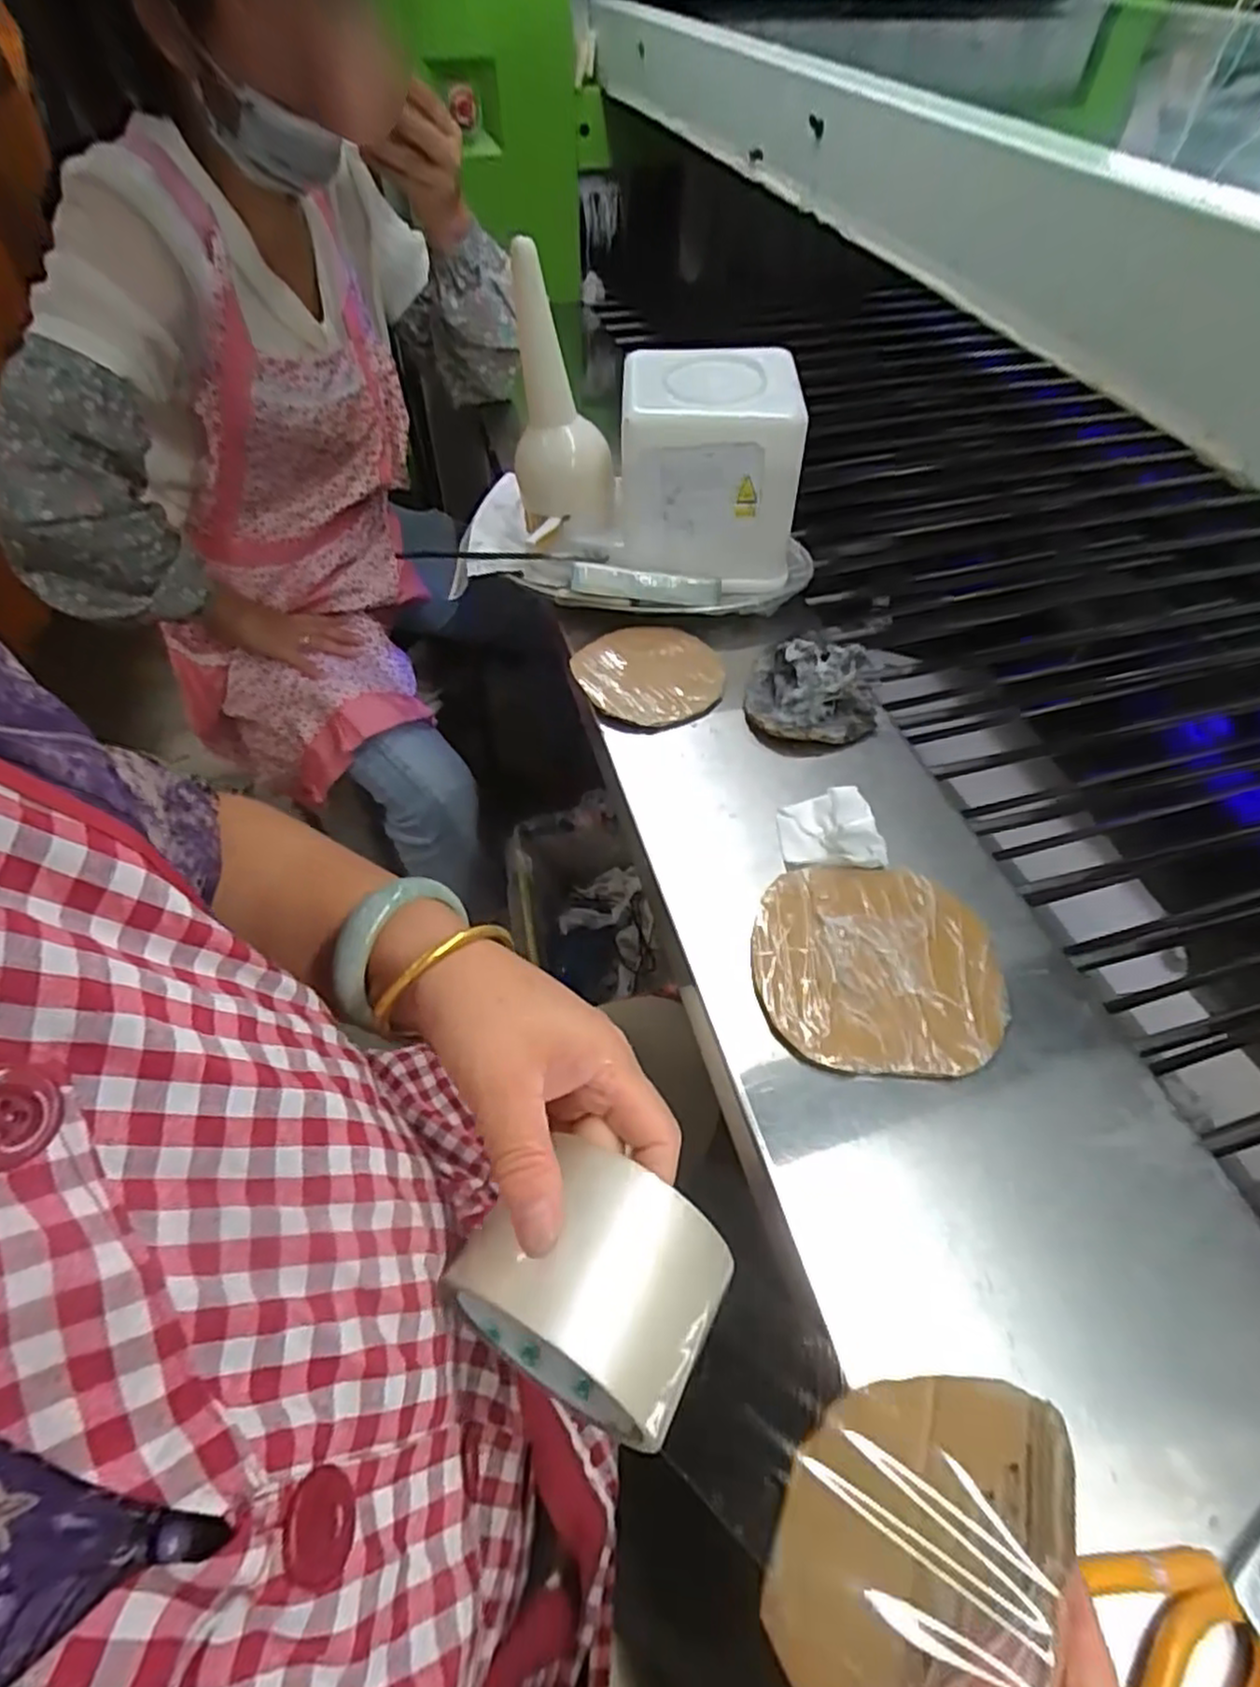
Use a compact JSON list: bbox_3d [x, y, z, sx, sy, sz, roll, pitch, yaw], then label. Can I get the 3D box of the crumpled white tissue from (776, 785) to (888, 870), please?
[{"bbox_3d":[0.145,-0.012,0.533,0.070,0.038,0.064,-1,53,0],"label":"crumpled white tissue"}]

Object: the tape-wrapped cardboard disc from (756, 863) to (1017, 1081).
[{"bbox_3d":[0.158,0.078,0.473,0.151,0.018,0.140,0,53,0],"label":"tape-wrapped cardboard disc"}]

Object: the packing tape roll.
[{"bbox_3d":[-0.014,0.159,0.268,0.084,0.084,0.070,23,56,17],"label":"packing tape roll"}]

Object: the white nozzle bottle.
[{"bbox_3d":[-0.060,-0.367,0.644,0.089,0.221,0.069,-5,53,-3],"label":"white nozzle bottle"}]

